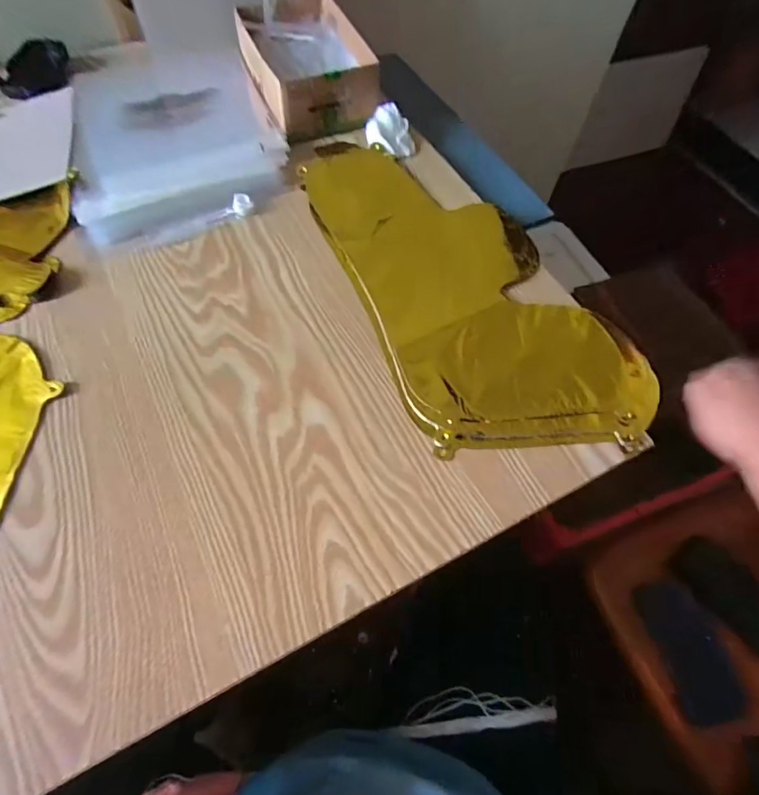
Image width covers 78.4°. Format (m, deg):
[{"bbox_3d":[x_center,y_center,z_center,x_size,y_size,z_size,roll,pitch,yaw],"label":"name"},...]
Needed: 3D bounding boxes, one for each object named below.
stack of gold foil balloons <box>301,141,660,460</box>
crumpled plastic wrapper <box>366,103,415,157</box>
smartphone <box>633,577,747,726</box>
[{"bbox_3d":[0.079,-0.127,0.462,0.210,0.012,0.410,-19,64,-11],"label":"stack of gold foil balloons"},{"bbox_3d":[0.011,-0.320,0.563,0.053,0.024,0.072,-10,63,-7],"label":"crumpled plastic wrapper"},{"bbox_3d":[0.396,0.319,0.592,0.074,0.007,0.159,-24,62,22],"label":"smartphone"}]

